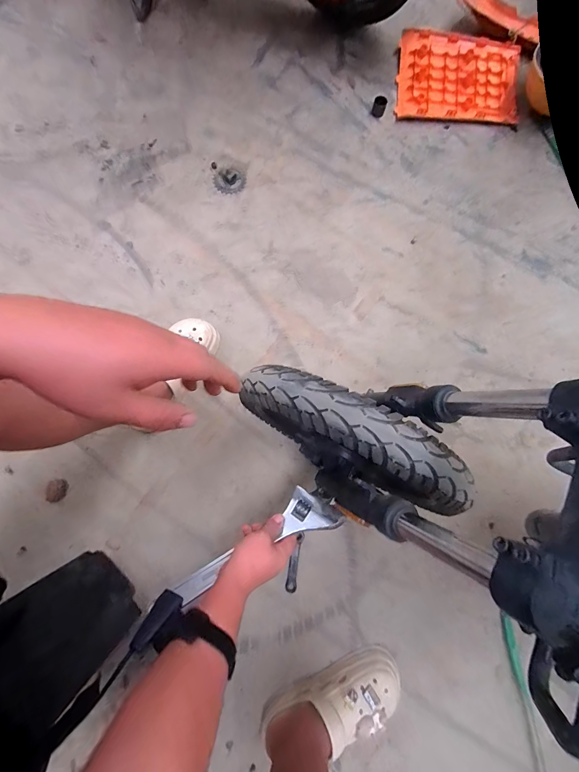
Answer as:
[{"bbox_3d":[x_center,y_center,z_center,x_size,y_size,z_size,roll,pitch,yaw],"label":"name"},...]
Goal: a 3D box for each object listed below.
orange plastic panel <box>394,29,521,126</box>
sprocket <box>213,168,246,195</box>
[{"bbox_3d":[0.470,-0.861,0.945,0.329,0.031,0.272,6,79,0],"label":"orange plastic panel"},{"bbox_3d":[-0.155,-0.536,0.881,0.082,0.010,0.076,0,79,-1],"label":"sprocket"}]

